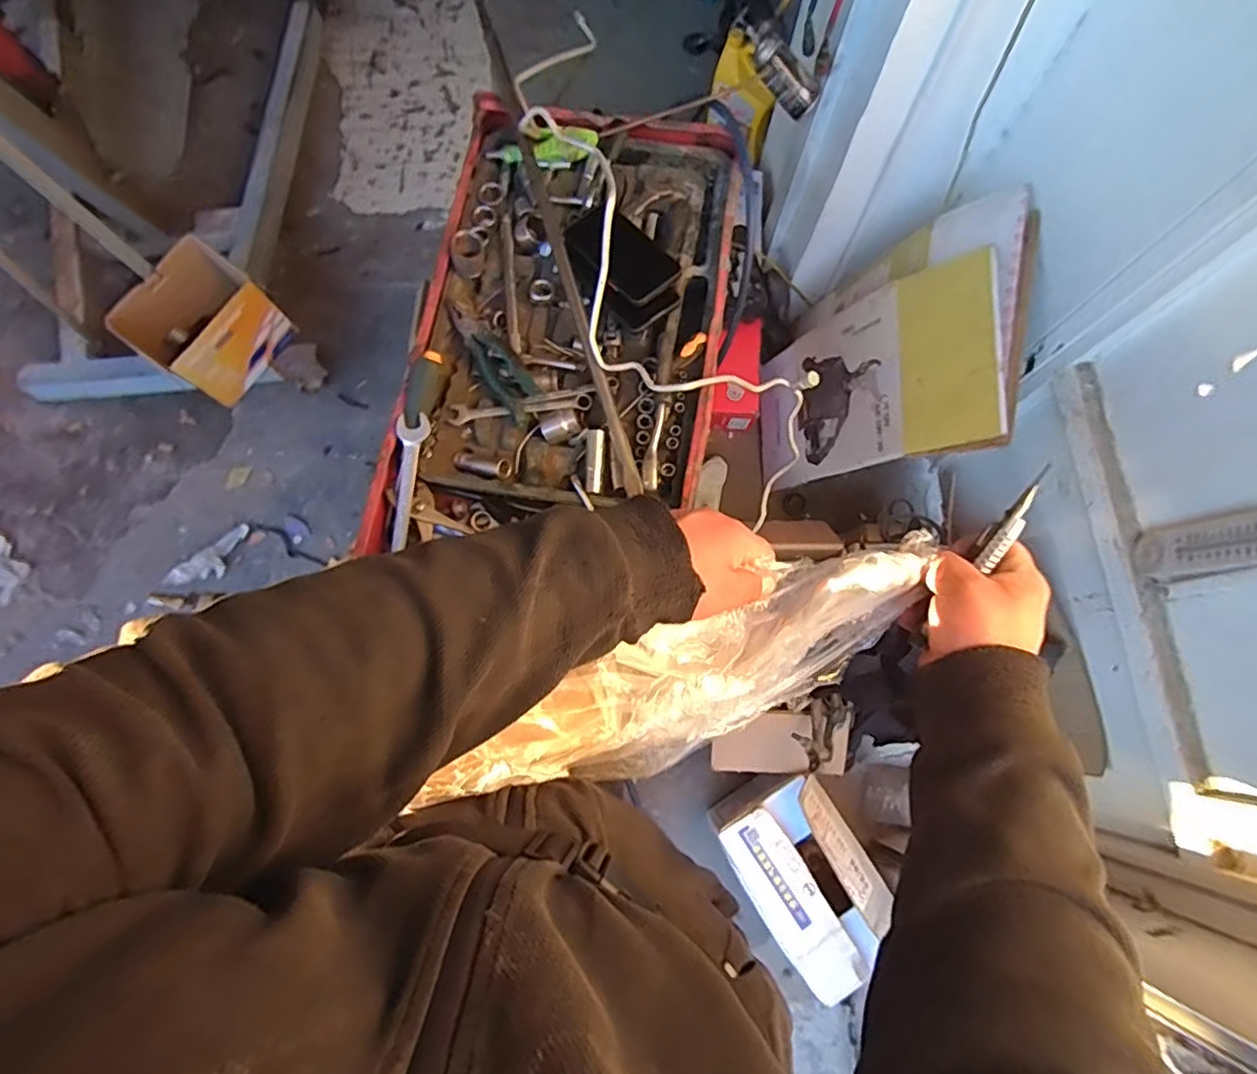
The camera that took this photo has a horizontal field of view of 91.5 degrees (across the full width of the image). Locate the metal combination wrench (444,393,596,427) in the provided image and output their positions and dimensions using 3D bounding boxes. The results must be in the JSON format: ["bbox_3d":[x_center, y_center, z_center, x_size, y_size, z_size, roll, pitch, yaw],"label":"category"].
[{"bbox_3d":[-0.139,-0.167,0.781,0.181,0.013,0.027,-7,76,-3],"label":"metal combination wrench"}]

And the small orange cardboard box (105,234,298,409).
[{"bbox_3d":[-0.942,-0.481,1.364,0.197,0.226,0.279,37,78,8],"label":"small orange cardboard box"}]

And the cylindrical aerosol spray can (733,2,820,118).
[{"bbox_3d":[0.283,-0.876,1.144,0.178,0.058,0.058,45,80,-14],"label":"cylindrical aerosol spray can"}]

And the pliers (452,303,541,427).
[{"bbox_3d":[-0.175,-0.222,0.785,0.046,0.026,0.173,-37,79,-10],"label":"pliers"}]

